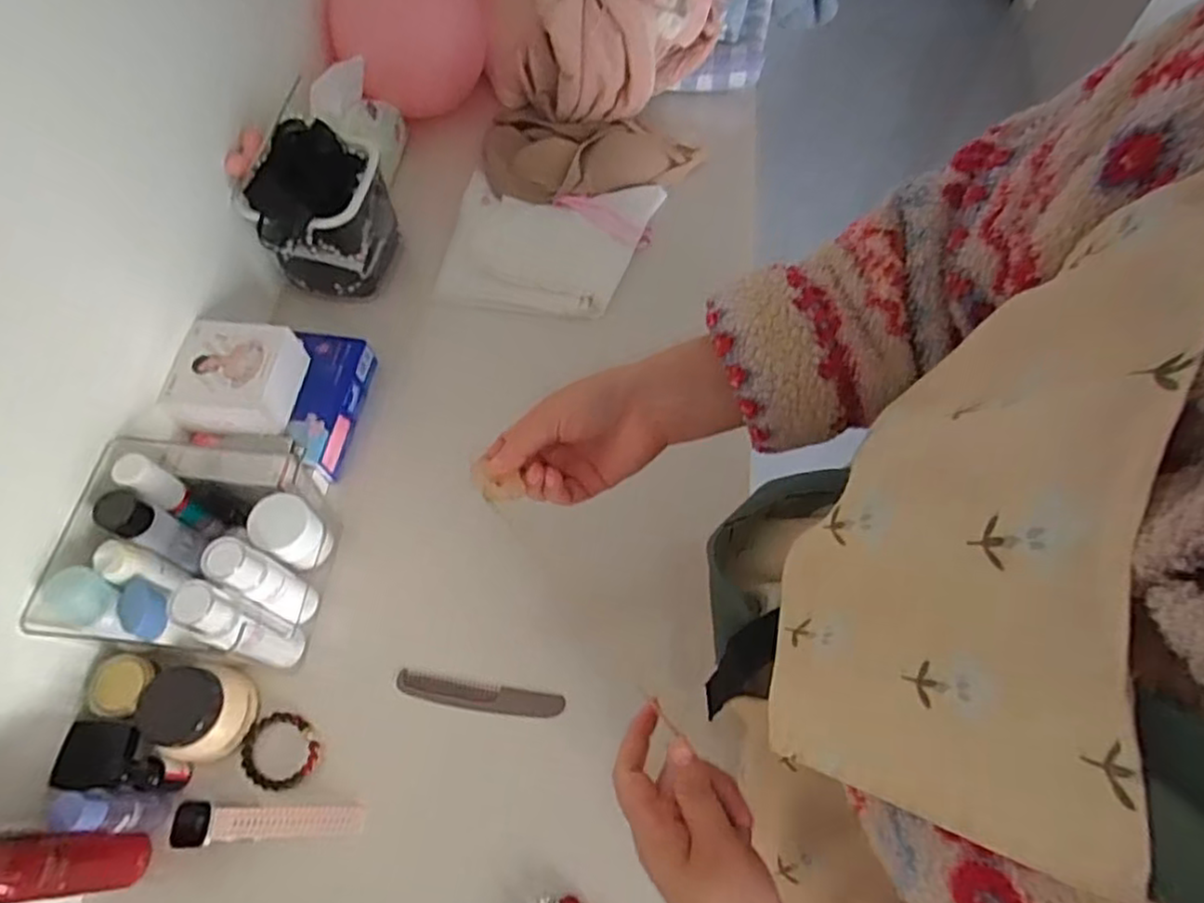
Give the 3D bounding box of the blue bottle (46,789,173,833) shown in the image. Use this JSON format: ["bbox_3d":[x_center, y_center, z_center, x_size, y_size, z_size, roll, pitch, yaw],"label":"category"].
[{"bbox_3d":[-0.397,0.295,0.559,0.027,0.112,0.031,-4,63,-1],"label":"blue bottle"}]

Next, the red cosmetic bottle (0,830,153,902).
[{"bbox_3d":[-0.406,0.312,0.520,0.038,0.167,0.046,-5,63,-2],"label":"red cosmetic bottle"}]

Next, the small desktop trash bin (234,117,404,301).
[{"bbox_3d":[-0.329,-0.281,0.820,0.150,0.166,0.136,-14,63,-6],"label":"small desktop trash bin"}]

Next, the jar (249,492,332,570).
[{"bbox_3d":[-0.311,0.080,0.687,0.056,0.067,0.053,0,63,1],"label":"jar"}]

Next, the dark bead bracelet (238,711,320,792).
[{"bbox_3d":[-0.295,0.274,0.627,0.070,0.005,0.064,4,63,3],"label":"dark bead bracelet"}]

